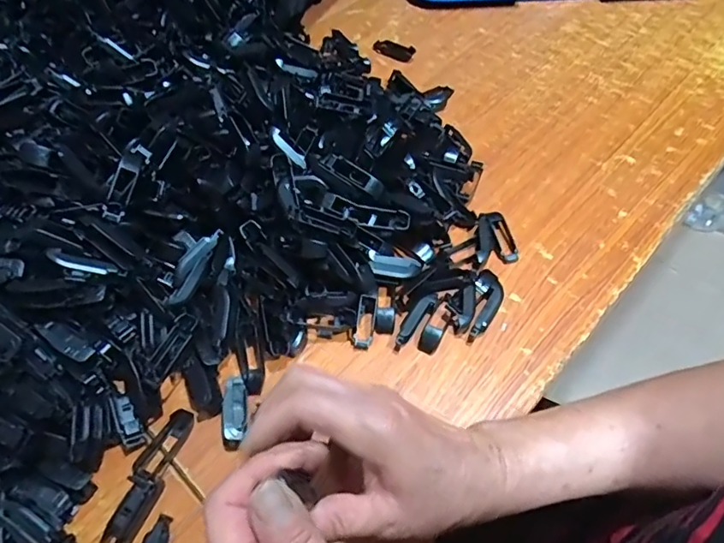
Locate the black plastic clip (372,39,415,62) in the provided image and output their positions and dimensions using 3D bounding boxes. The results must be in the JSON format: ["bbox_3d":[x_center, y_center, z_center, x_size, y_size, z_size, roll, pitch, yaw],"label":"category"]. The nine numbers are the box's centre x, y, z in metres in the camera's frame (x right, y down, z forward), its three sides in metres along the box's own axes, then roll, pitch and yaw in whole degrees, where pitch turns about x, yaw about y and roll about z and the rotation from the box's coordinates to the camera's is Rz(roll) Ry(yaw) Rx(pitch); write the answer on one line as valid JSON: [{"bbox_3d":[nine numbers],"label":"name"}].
[{"bbox_3d":[0.038,-0.276,0.627,0.054,0.006,0.025,28,62,19],"label":"black plastic clip"}]

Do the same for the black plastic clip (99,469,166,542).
[{"bbox_3d":[-0.150,0.158,0.333,0.021,0.019,0.049,16,58,12],"label":"black plastic clip"}]

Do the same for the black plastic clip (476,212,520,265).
[{"bbox_3d":[0.121,-0.031,0.454,0.036,0.015,0.052,2,56,3],"label":"black plastic clip"}]

